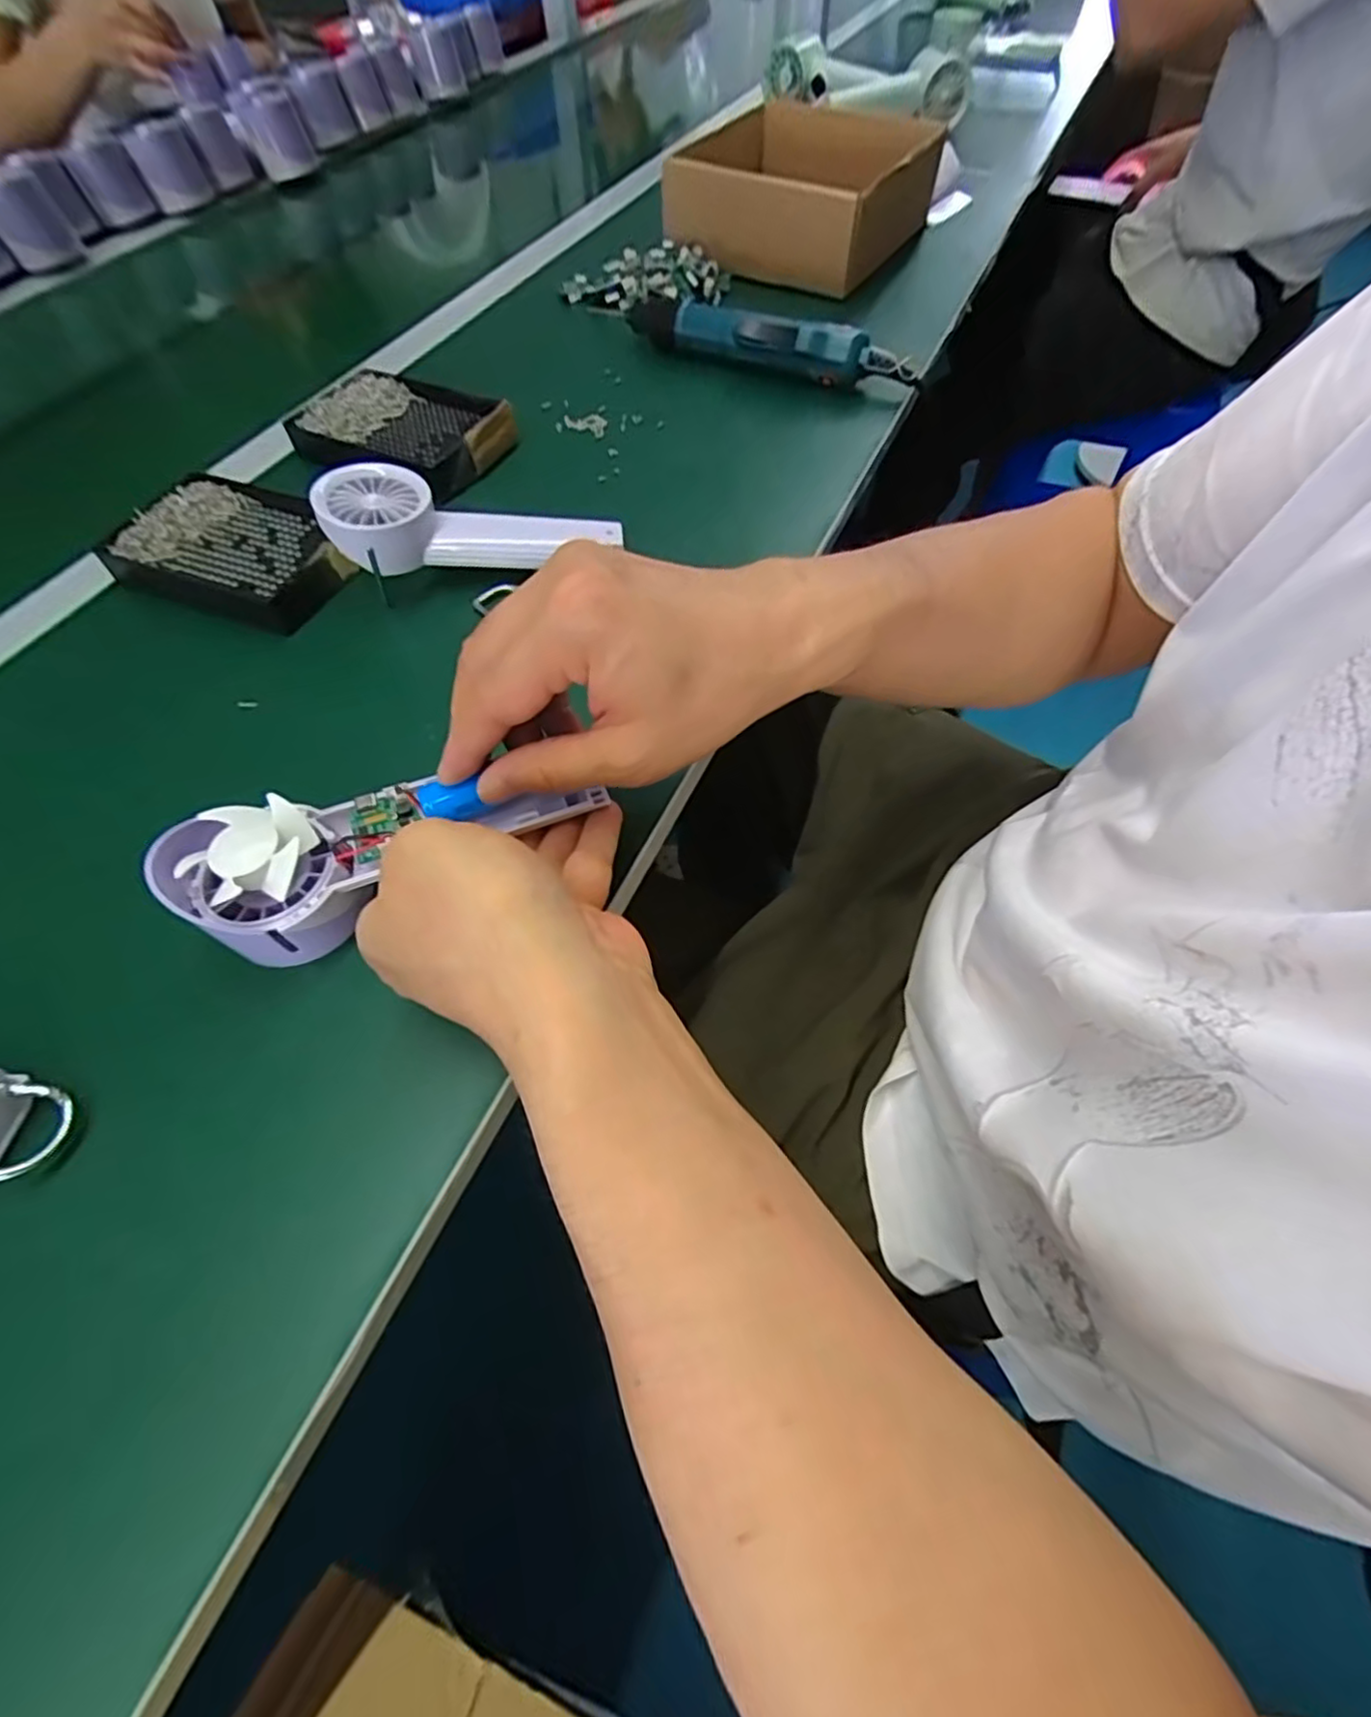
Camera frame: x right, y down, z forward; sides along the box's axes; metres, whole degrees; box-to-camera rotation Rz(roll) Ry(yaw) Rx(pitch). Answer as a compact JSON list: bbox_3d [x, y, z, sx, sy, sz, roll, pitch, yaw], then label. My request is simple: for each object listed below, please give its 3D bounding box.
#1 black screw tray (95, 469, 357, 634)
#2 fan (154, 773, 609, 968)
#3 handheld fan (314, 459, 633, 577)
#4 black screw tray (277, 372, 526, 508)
[{"bbox_3d":[-0.273,-0.191,0.409,0.138,0.019,0.091,19,62,12],"label":"black screw tray"},{"bbox_3d":[-0.123,-0.007,0.285,0.165,0.044,0.054,-18,61,-11],"label":"fan"},{"bbox_3d":[-0.126,-0.201,0.404,0.166,0.031,0.056,-4,58,-19],"label":"handheld fan"},{"bbox_3d":[-0.203,-0.306,0.476,0.147,0.027,0.100,22,63,14],"label":"black screw tray"}]

